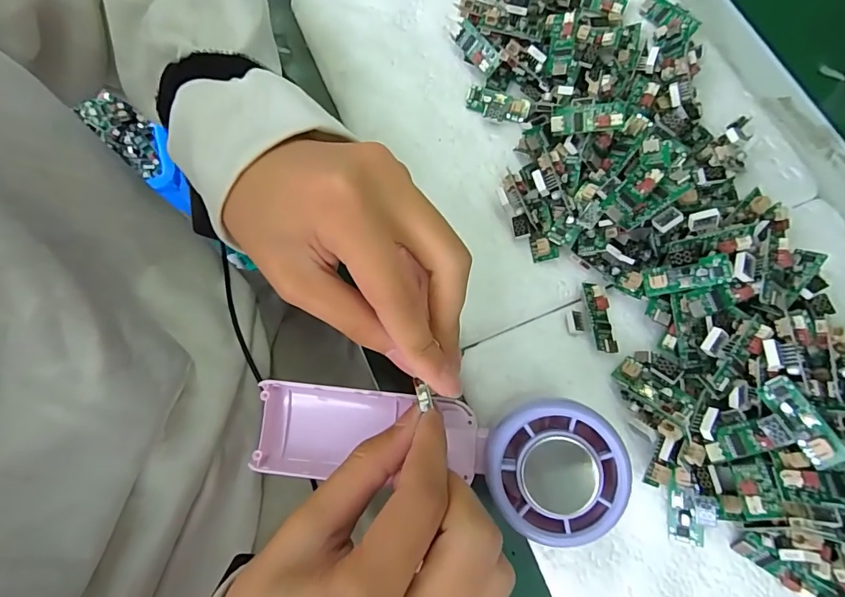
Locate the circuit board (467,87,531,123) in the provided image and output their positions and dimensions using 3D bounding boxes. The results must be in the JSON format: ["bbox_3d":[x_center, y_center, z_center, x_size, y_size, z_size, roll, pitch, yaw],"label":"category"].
[{"bbox_3d":[0.046,-0.119,0.284,0.039,0.007,0.020,20,74,5],"label":"circuit board"}]

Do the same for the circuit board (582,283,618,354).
[{"bbox_3d":[0.096,0.010,0.248,0.012,0.008,0.039,-4,74,-2],"label":"circuit board"}]

